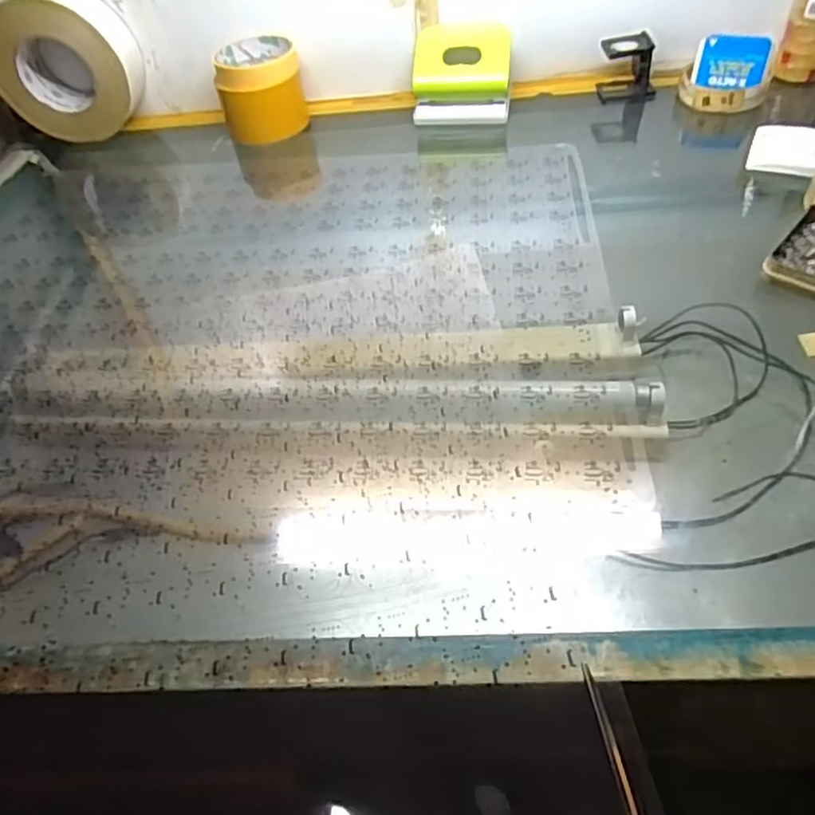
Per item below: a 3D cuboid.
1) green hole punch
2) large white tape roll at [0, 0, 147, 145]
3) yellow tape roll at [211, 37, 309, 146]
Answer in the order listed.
[{"bbox_3d":[0.058,-0.346,0.645,0.100,0.076,0.059,4,49,10],"label":"green hole punch"},{"bbox_3d":[-0.365,-0.365,0.664,0.141,0.129,0.062,-1,48,6],"label":"large white tape roll"},{"bbox_3d":[-0.155,-0.340,0.665,0.084,0.078,0.084,-12,48,-4],"label":"yellow tape roll"}]

